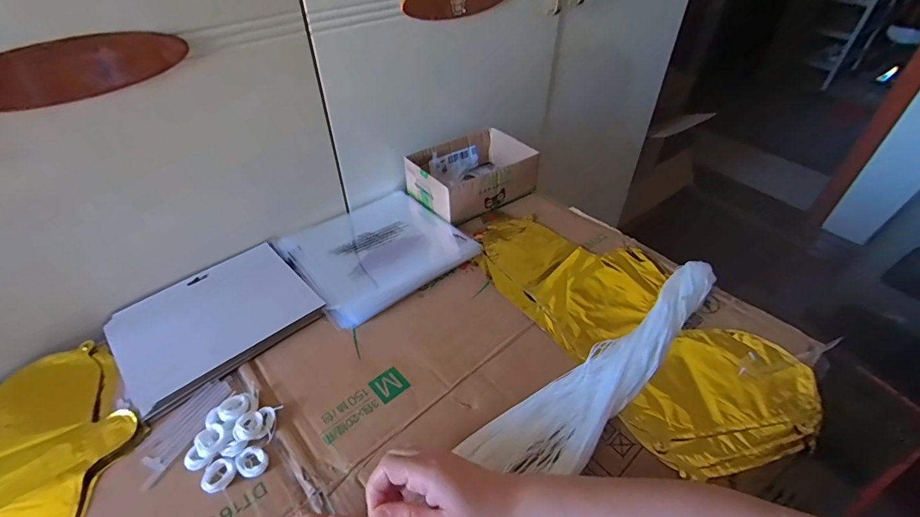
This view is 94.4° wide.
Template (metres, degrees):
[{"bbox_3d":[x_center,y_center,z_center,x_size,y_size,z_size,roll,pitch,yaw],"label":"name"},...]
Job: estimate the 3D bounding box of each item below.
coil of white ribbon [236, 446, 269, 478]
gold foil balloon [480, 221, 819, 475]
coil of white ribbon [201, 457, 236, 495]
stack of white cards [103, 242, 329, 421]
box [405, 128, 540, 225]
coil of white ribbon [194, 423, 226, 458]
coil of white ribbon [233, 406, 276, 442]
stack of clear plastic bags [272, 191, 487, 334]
[{"bbox_3d":[-0.188,0.184,0.385,0.027,0.006,0.024,28,49,27],"label":"coil of white ribbon"},{"bbox_3d":[0.201,0.063,0.534,0.217,0.033,0.413,-24,48,-24],"label":"gold foil balloon"},{"bbox_3d":[-0.212,0.191,0.375,0.025,0.008,0.028,18,46,19],"label":"coil of white ribbon"},{"bbox_3d":[-0.291,0.068,0.510,0.205,0.012,0.165,-32,52,-30],"label":"stack of white cards"},{"bbox_3d":[0.021,-0.144,0.713,0.197,0.070,0.144,-23,48,-24],"label":"box"},{"bbox_3d":[-0.229,0.169,0.392,0.023,0.015,0.025,0,43,0],"label":"coil of white ribbon"},{"bbox_3d":[-0.194,0.158,0.404,0.033,0.015,0.027,-13,44,-15],"label":"coil of white ribbon"},{"bbox_3d":[-0.119,-0.023,0.608,0.226,0.019,0.214,-29,50,-28],"label":"stack of clear plastic bags"}]

